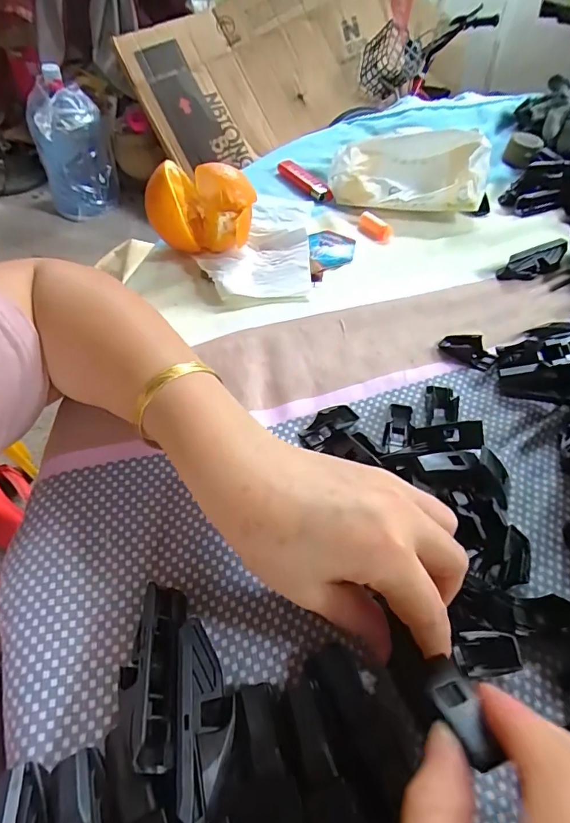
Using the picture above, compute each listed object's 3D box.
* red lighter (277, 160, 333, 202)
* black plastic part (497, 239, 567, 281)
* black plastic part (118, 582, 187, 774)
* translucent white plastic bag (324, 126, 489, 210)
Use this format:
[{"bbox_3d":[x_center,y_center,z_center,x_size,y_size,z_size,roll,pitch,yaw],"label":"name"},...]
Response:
[{"bbox_3d":[0.023,-0.248,0.479,0.020,0.013,0.085,-26,58,-18],"label":"red lighter"},{"bbox_3d":[0.223,-0.132,0.388,0.075,0.017,0.021,-22,57,-16],"label":"black plastic part"},{"bbox_3d":[-0.057,0.107,0.190,0.022,0.022,0.073,-4,39,-3],"label":"black plastic part"},{"bbox_3d":[0.121,-0.242,0.443,0.149,0.048,0.088,2,54,2],"label":"translucent white plastic bag"}]

